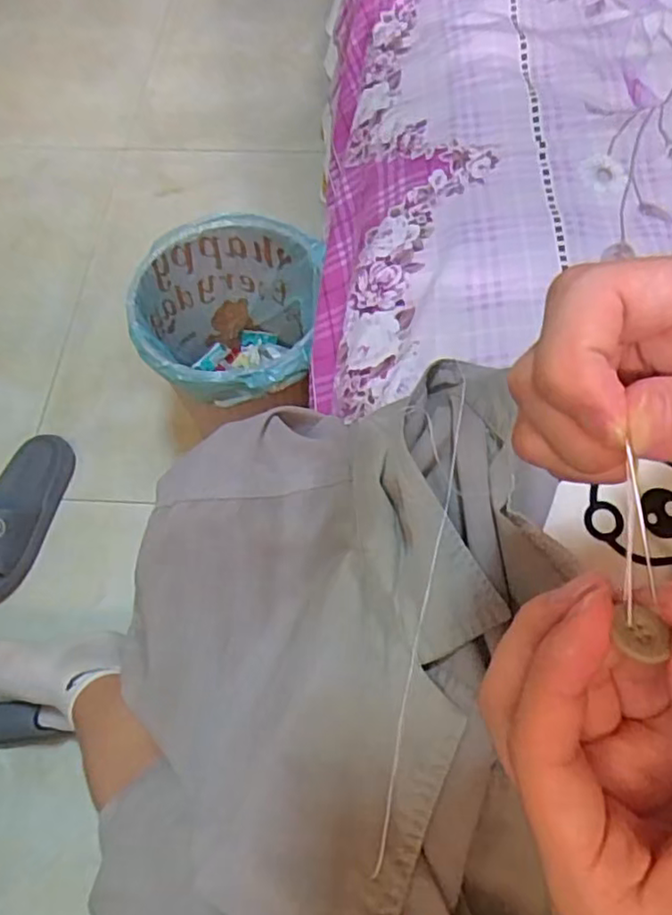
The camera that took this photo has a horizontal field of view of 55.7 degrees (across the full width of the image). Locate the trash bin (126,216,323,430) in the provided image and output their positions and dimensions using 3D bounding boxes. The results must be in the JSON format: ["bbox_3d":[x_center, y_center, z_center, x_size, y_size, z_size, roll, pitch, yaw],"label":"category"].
[{"bbox_3d":[-0.136,-0.145,0.892,0.233,0.251,0.256,7,63,5],"label":"trash bin"}]

